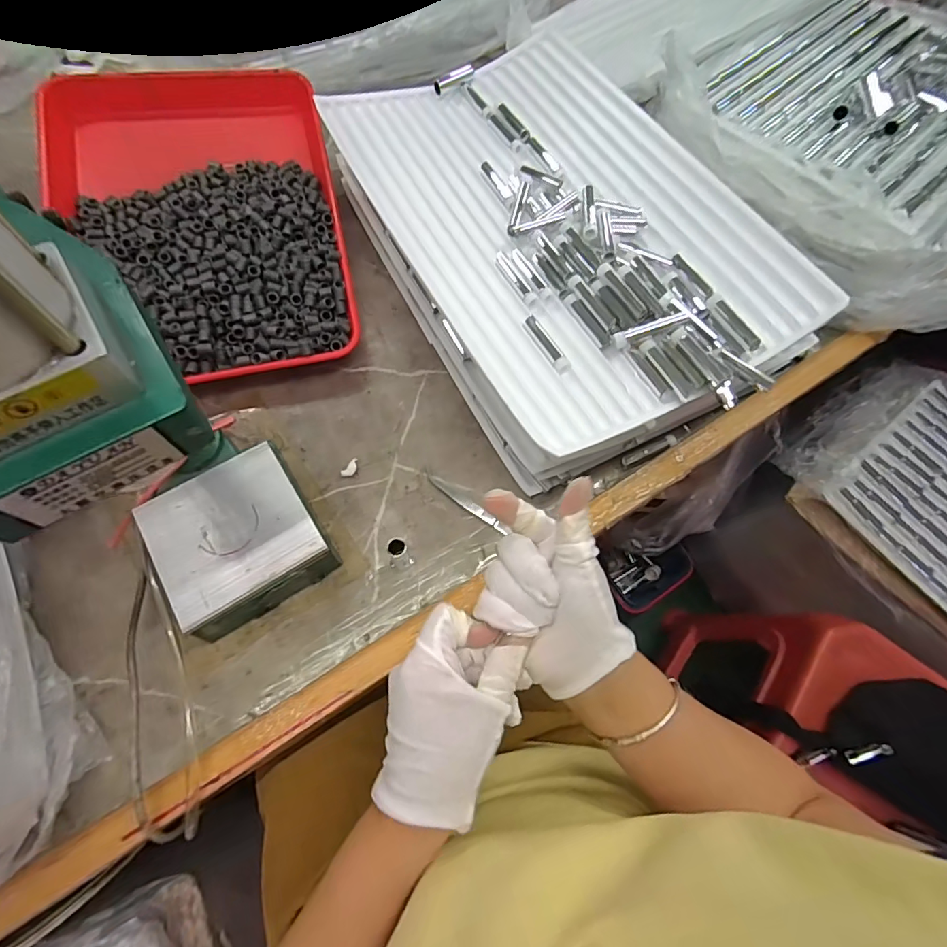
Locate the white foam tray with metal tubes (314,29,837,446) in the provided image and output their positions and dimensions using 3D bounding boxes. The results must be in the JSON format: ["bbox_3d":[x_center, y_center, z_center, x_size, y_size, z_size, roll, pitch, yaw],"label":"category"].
[{"bbox_3d":[0.082,-0.273,0.495,0.328,0.035,0.510,-26,69,-13],"label":"white foam tray with metal tubes"}]

